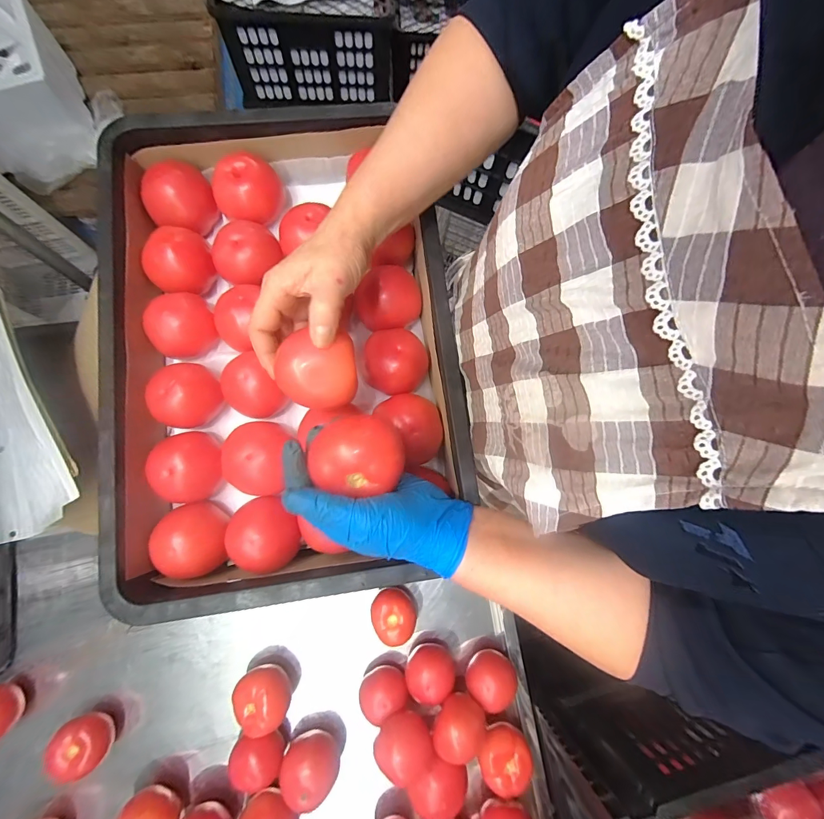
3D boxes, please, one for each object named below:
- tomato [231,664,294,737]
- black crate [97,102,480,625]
[{"bbox_3d":[-0.196,0.379,0.509,0.061,0.064,0.071,-35,80,-7],"label":"tomato"},{"bbox_3d":[-0.132,-0.069,0.398,0.338,0.079,0.483,-8,78,-2],"label":"black crate"}]

